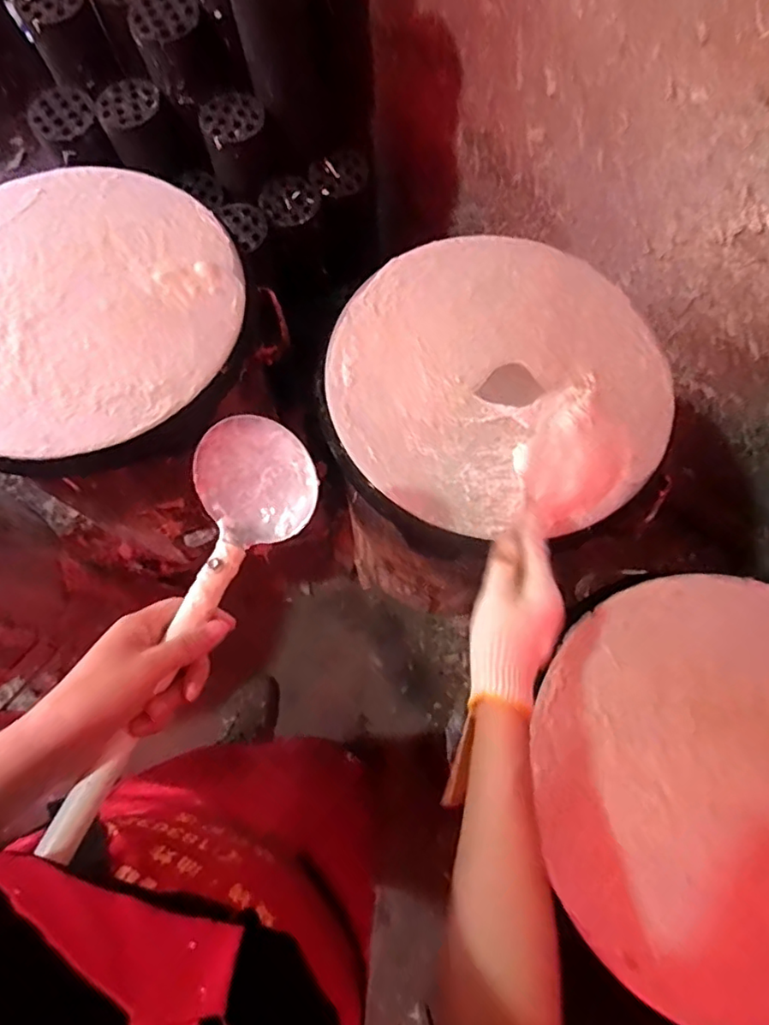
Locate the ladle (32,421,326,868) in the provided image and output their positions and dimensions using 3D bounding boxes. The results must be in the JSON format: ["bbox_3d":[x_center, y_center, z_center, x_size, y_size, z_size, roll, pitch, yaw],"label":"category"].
[{"bbox_3d":[-0.139,0.072,0.386,0.091,0.053,0.292,22,69,5],"label":"ladle"}]

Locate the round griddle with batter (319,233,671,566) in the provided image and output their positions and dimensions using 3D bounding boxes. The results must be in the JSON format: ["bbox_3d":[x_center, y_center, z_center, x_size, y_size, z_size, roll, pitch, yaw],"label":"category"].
[{"bbox_3d":[0.119,-0.143,0.626,0.358,0.029,0.370,1,73,-2],"label":"round griddle with batter"}]

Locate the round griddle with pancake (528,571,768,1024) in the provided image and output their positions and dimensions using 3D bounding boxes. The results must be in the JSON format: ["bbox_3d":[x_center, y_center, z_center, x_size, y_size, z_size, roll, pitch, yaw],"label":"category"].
[{"bbox_3d":[0.309,0.238,0.497,0.341,0.031,0.358,1,73,-2],"label":"round griddle with pancake"}]

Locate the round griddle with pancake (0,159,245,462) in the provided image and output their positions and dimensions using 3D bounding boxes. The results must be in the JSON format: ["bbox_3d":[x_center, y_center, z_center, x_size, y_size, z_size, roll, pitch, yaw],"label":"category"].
[{"bbox_3d":[-0.351,-0.243,0.638,0.358,0.020,0.382,1,73,-2],"label":"round griddle with pancake"}]

